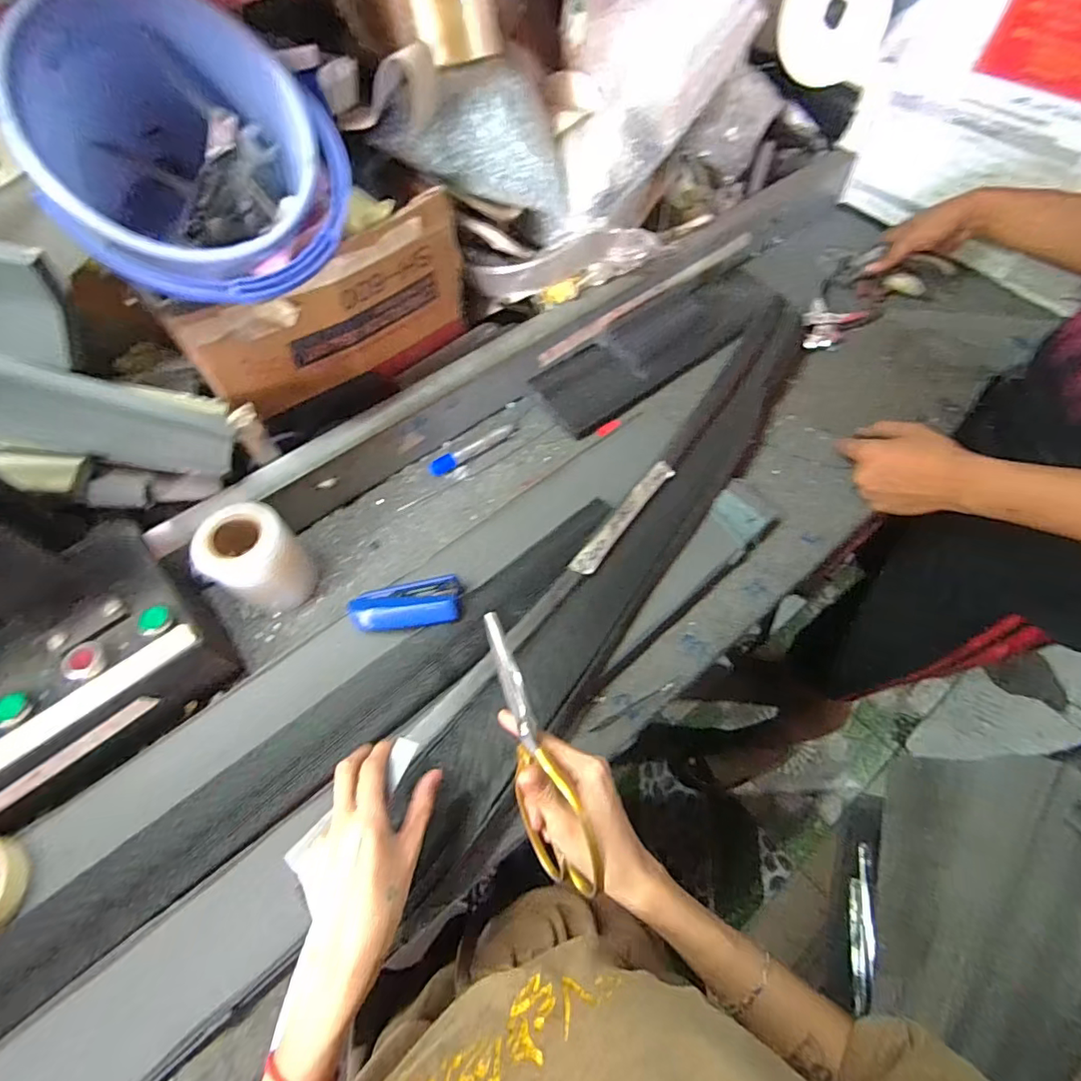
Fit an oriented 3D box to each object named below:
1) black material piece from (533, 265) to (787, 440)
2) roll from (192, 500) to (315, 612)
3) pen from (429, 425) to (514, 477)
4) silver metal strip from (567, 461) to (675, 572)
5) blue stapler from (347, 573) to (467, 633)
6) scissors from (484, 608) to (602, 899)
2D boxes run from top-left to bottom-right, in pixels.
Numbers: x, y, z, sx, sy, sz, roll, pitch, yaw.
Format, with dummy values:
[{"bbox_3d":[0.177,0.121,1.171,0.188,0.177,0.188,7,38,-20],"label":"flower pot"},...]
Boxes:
[{"bbox_3d":[0.170,-0.281,0.735,0.377,0.012,0.119,-38,70,-14],"label":"black material piece"},{"bbox_3d":[-0.290,0.023,0.543,0.085,0.105,0.073,-40,67,-20],"label":"roll"},{"bbox_3d":[-0.085,-0.115,0.671,0.120,0.014,0.020,-27,63,-14],"label":"pen"},{"bbox_3d":[0.089,-0.025,0.553,0.168,0.006,0.026,-49,113,-23],"label":"silver metal strip"},{"bbox_3d":[-0.134,0.062,0.526,0.107,0.023,0.052,-6,60,-3],"label":"blue stapler"},{"bbox_3d":[-0.006,0.150,0.381,0.041,0.061,0.199,-17,83,-9],"label":"scissors"}]

